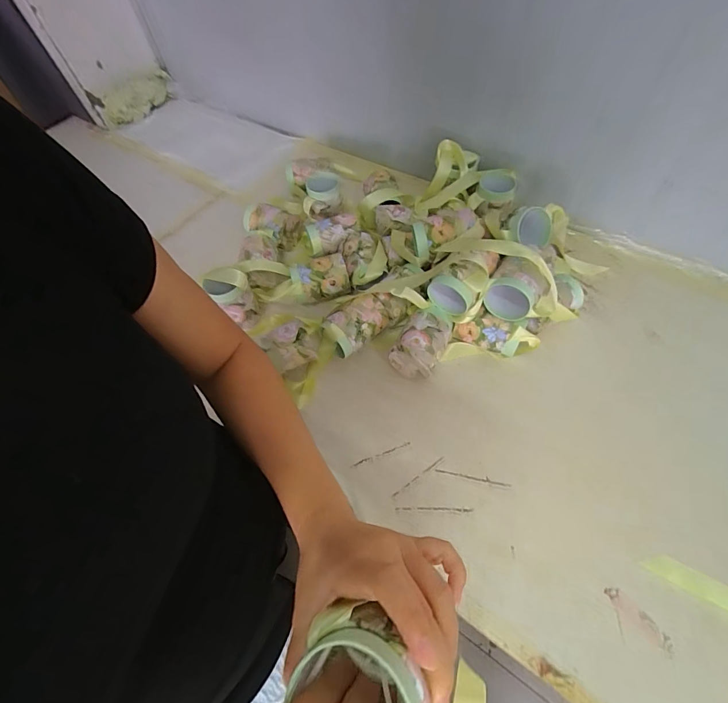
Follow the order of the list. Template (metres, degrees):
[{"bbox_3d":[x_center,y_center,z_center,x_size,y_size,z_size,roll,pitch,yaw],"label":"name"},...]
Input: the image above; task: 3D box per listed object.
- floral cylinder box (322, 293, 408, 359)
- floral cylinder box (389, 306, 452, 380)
[{"bbox_3d":[0.003,-0.049,0.617,0.131,0.072,0.060,-37,63,-17],"label":"floral cylinder box"},{"bbox_3d":[0.093,-0.013,0.585,0.071,0.069,0.099,24,64,18],"label":"floral cylinder box"}]

